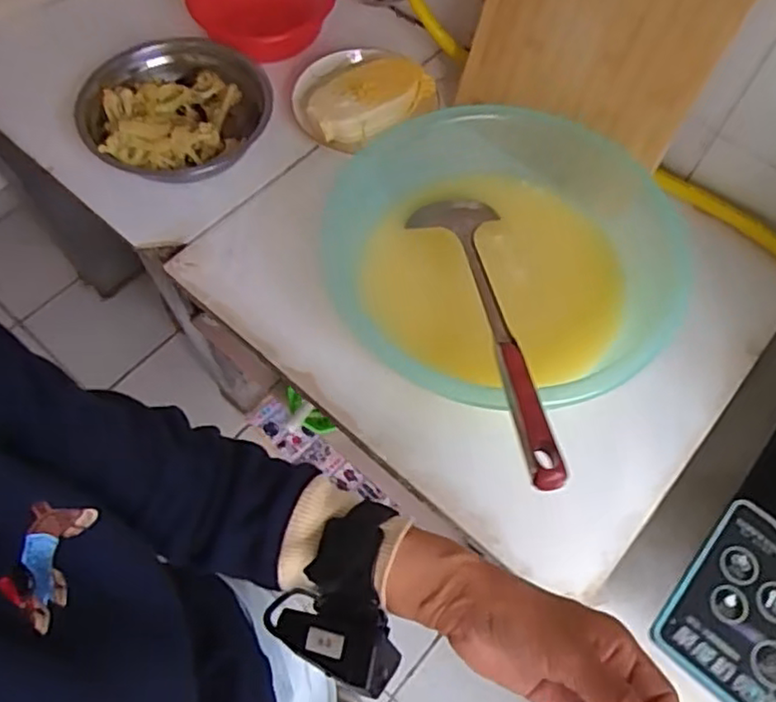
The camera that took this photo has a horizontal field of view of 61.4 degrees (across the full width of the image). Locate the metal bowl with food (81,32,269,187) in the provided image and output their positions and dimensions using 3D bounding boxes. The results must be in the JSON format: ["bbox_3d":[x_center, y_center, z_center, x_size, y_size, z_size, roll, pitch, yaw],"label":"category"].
[{"bbox_3d":[-0.236,-0.264,0.736,0.200,0.053,0.206,1,64,-2],"label":"metal bowl with food"}]

